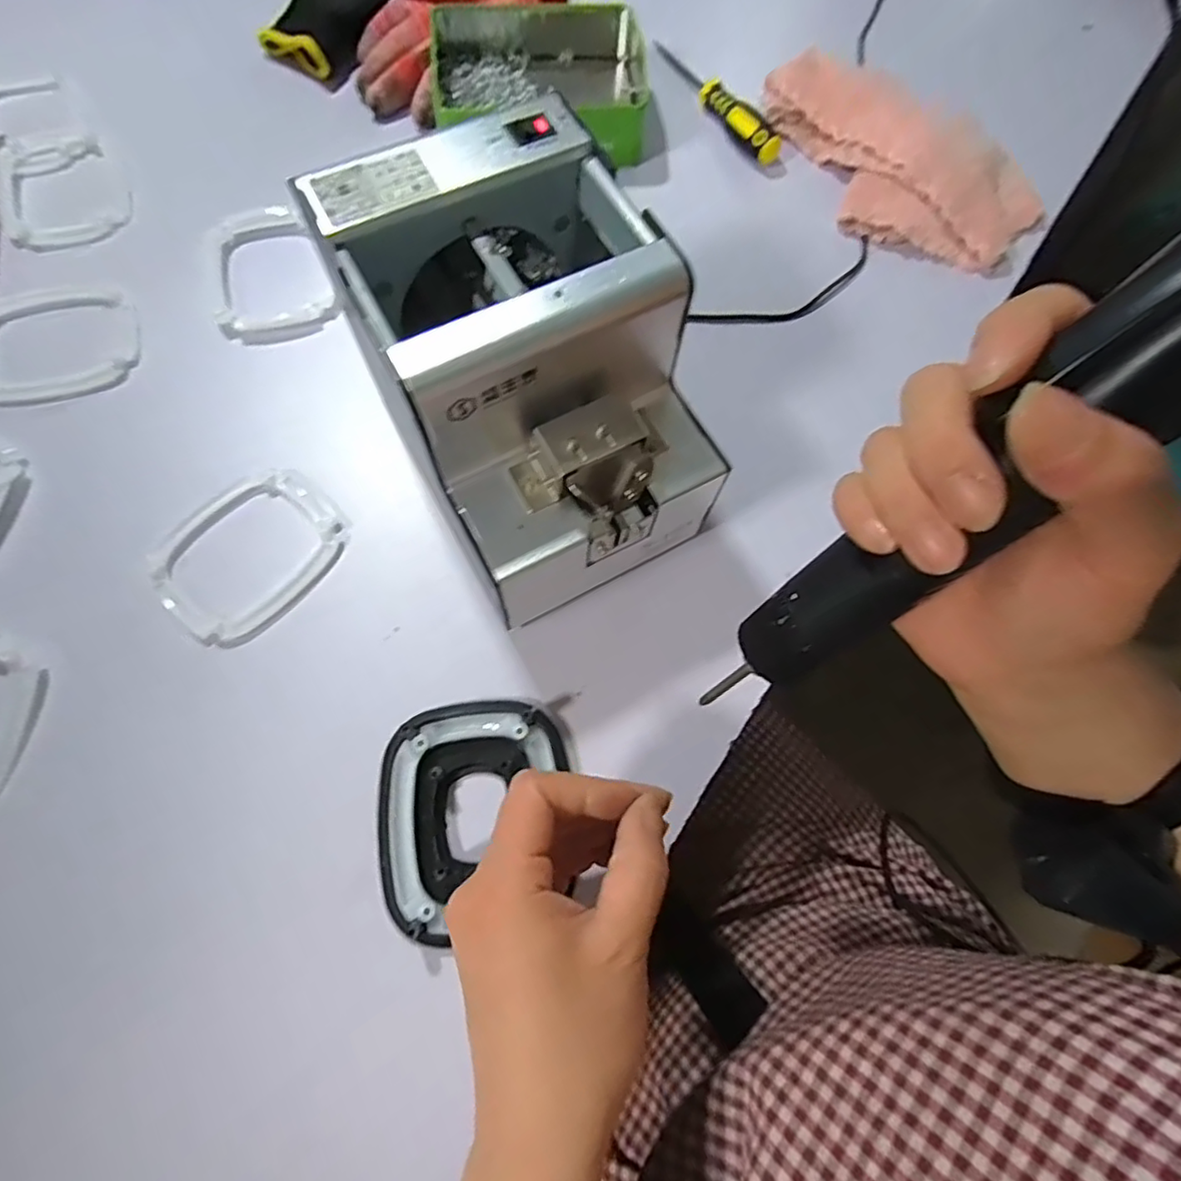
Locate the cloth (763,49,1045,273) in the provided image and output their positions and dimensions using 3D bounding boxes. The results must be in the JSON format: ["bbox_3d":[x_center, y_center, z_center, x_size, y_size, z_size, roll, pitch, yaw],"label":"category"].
[{"bbox_3d":[0.214,-0.314,0.459,0.221,0.045,0.107,41,74,11],"label":"cloth"}]

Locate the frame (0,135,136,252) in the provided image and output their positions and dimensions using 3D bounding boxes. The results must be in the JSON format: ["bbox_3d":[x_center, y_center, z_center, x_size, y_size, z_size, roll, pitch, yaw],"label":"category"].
[{"bbox_3d":[-0.370,-0.282,0.435,0.083,0.013,0.097,-18,73,-8],"label":"frame"}]

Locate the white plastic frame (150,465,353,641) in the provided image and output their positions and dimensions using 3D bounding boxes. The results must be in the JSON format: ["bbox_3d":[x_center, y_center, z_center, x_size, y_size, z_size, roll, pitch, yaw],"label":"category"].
[{"bbox_3d":[-0.197,-0.024,0.361,0.105,0.007,0.081,-43,78,-15],"label":"white plastic frame"}]

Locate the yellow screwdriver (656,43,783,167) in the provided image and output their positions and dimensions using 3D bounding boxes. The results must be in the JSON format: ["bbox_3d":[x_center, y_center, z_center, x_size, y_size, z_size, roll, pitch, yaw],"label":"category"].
[{"bbox_3d":[0.095,-0.378,0.480,0.020,0.027,0.147,-31,75,-12],"label":"yellow screwdriver"}]

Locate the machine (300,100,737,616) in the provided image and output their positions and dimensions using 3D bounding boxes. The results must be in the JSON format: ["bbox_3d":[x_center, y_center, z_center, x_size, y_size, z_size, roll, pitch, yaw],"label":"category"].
[{"bbox_3d":[-0.028,-0.094,0.309,0.139,0.142,0.185,-26,74,-11],"label":"machine"}]

